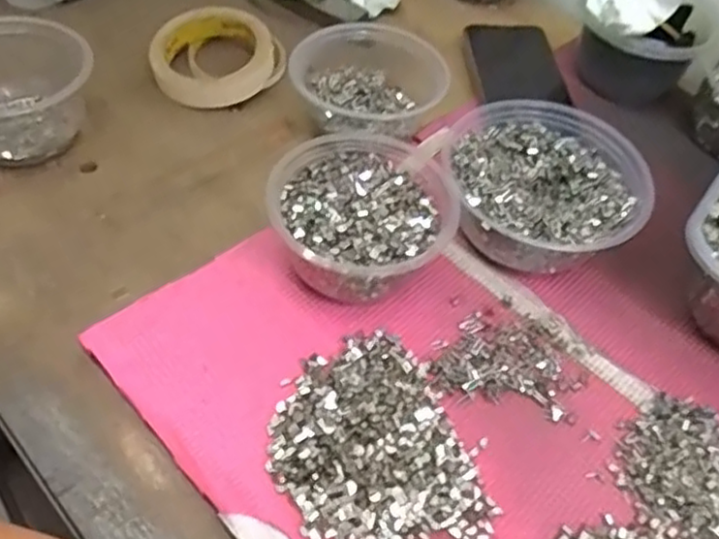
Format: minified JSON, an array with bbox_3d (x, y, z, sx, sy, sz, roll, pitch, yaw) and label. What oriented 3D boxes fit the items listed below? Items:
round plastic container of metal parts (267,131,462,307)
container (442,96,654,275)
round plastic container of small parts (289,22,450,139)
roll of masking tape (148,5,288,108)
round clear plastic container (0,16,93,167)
[{"bbox_3d":[0.002,-0.030,0.461,0.111,0.059,0.112,4,52,-5],"label":"round plastic container of metal parts"},{"bbox_3d":[0.126,-0.060,0.498,0.130,0.055,0.141,4,52,-5],"label":"container"},{"bbox_3d":[0.009,-0.153,0.558,0.099,0.050,0.120,32,55,17],"label":"round plastic container of small parts"},{"bbox_3d":[-0.122,-0.181,0.592,0.095,0.029,0.095,4,52,-5],"label":"roll of masking tape"},{"bbox_3d":[-0.251,-0.128,0.517,0.111,0.063,0.092,-13,55,-17],"label":"round clear plastic container"}]

